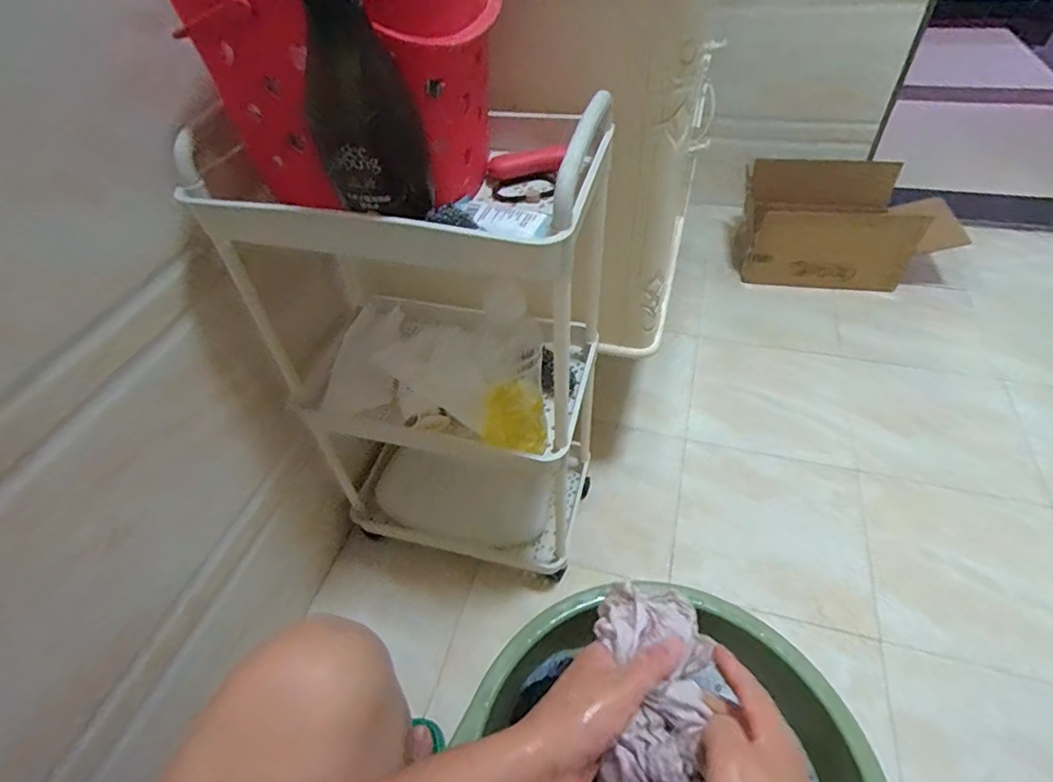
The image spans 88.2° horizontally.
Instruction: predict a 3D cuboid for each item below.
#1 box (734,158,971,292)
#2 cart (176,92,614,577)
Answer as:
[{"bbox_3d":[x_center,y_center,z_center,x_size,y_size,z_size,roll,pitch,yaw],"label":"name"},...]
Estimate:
[{"bbox_3d":[0.717,-0.377,1.249,0.424,0.191,0.232,6,49,8],"label":"box"},{"bbox_3d":[-0.103,-0.037,0.706,0.365,0.614,0.240,9,49,12],"label":"cart"}]

